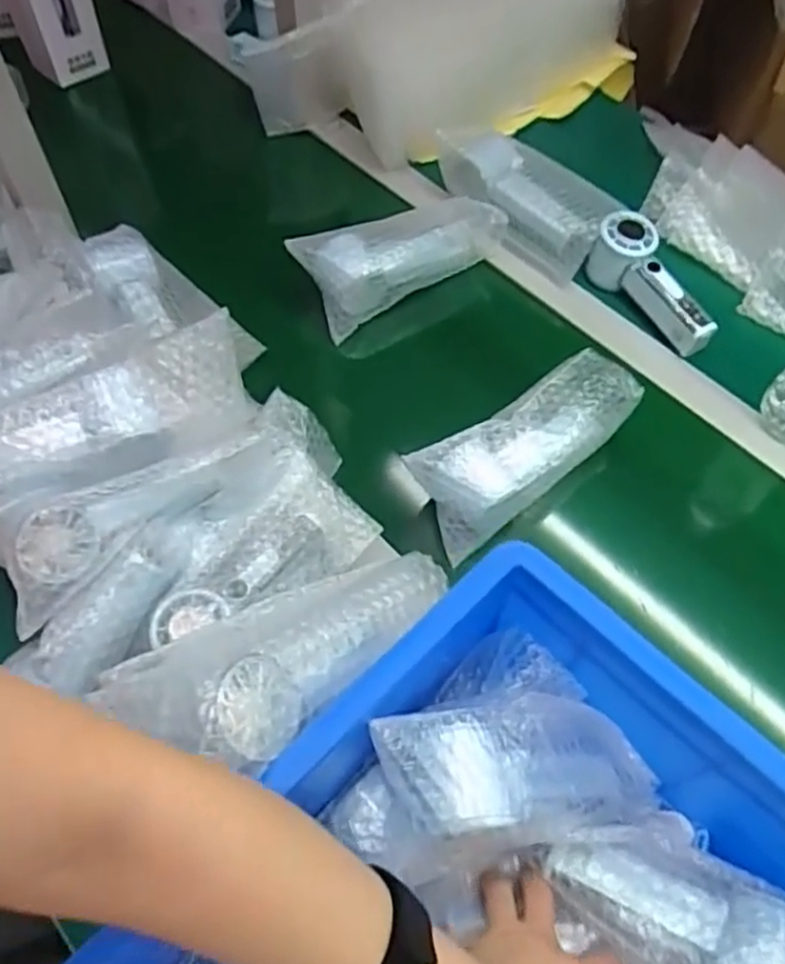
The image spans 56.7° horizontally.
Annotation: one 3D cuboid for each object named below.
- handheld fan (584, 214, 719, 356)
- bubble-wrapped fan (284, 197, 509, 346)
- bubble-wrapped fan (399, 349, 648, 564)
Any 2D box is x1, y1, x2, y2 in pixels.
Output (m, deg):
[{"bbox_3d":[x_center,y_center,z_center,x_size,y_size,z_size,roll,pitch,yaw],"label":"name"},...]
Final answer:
[{"bbox_3d":[0.254,-0.194,0.723,0.066,0.051,0.159,-31,79,-17],"label":"handheld fan"},{"bbox_3d":[0.008,-0.237,0.741,0.205,0.063,0.082,-30,65,-17],"label":"bubble-wrapped fan"},{"bbox_3d":[0.115,-0.029,0.611,0.205,0.054,0.077,-32,66,-17],"label":"bubble-wrapped fan"}]

